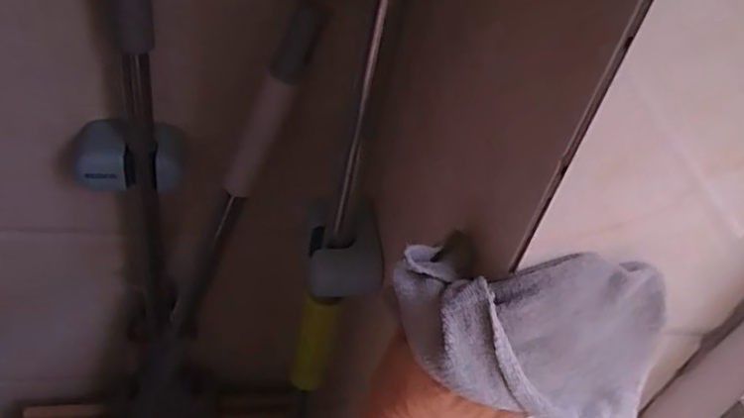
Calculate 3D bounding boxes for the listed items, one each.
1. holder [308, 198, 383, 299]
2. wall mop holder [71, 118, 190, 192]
[{"bbox_3d":[-0.023,0.039,0.516,0.063,0.090,0.041,7,41,-8],"label":"holder"},{"bbox_3d":[-0.234,-0.051,0.601,0.105,0.048,0.056,1,43,-15],"label":"wall mop holder"}]

